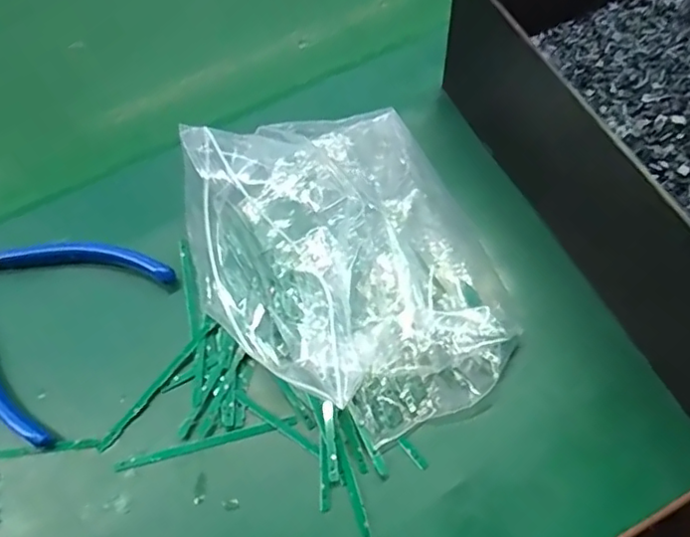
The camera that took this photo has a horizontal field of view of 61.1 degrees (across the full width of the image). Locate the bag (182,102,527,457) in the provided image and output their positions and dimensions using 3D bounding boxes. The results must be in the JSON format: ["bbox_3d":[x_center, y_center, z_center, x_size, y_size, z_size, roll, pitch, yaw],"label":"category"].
[{"bbox_3d":[0.001,-0.004,0.299,0.137,0.040,0.175,-20,63,-9],"label":"bag"}]

